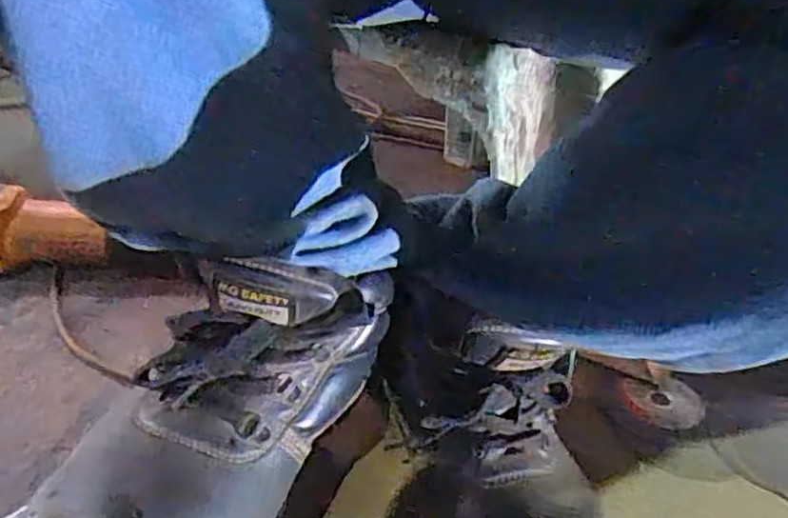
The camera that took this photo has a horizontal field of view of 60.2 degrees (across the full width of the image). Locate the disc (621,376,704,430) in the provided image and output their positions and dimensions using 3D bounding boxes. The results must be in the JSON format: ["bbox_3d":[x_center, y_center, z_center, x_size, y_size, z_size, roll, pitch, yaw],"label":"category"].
[{"bbox_3d":[0.222,0.118,0.561,0.060,0.009,0.060,4,30,-2],"label":"disc"}]

